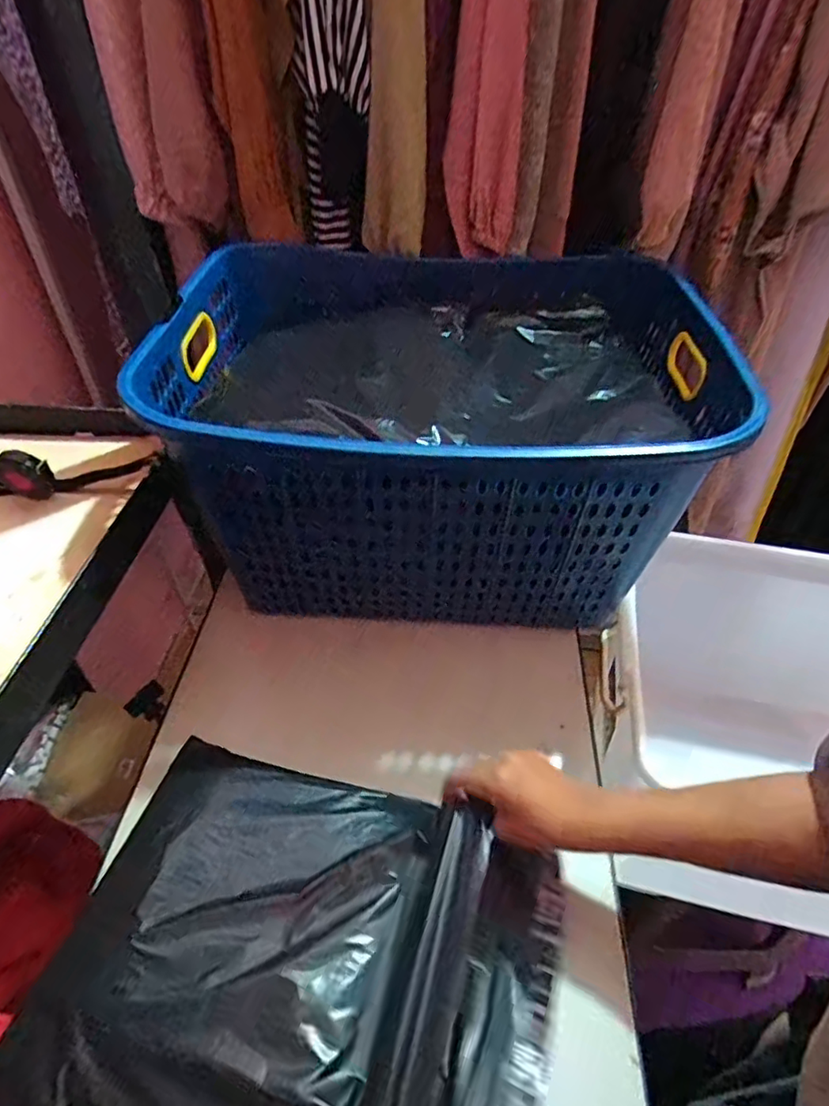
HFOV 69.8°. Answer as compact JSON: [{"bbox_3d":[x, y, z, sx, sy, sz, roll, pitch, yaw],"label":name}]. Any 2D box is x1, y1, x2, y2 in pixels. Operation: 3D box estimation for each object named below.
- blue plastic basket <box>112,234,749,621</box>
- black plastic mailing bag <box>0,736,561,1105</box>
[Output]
[{"bbox_3d":[0.031,-0.137,0.702,0.538,0.288,0.403,3,45,2],"label":"blue plastic basket"},{"bbox_3d":[-0.079,0.298,0.447,0.356,0.042,0.265,12,46,10],"label":"black plastic mailing bag"}]

